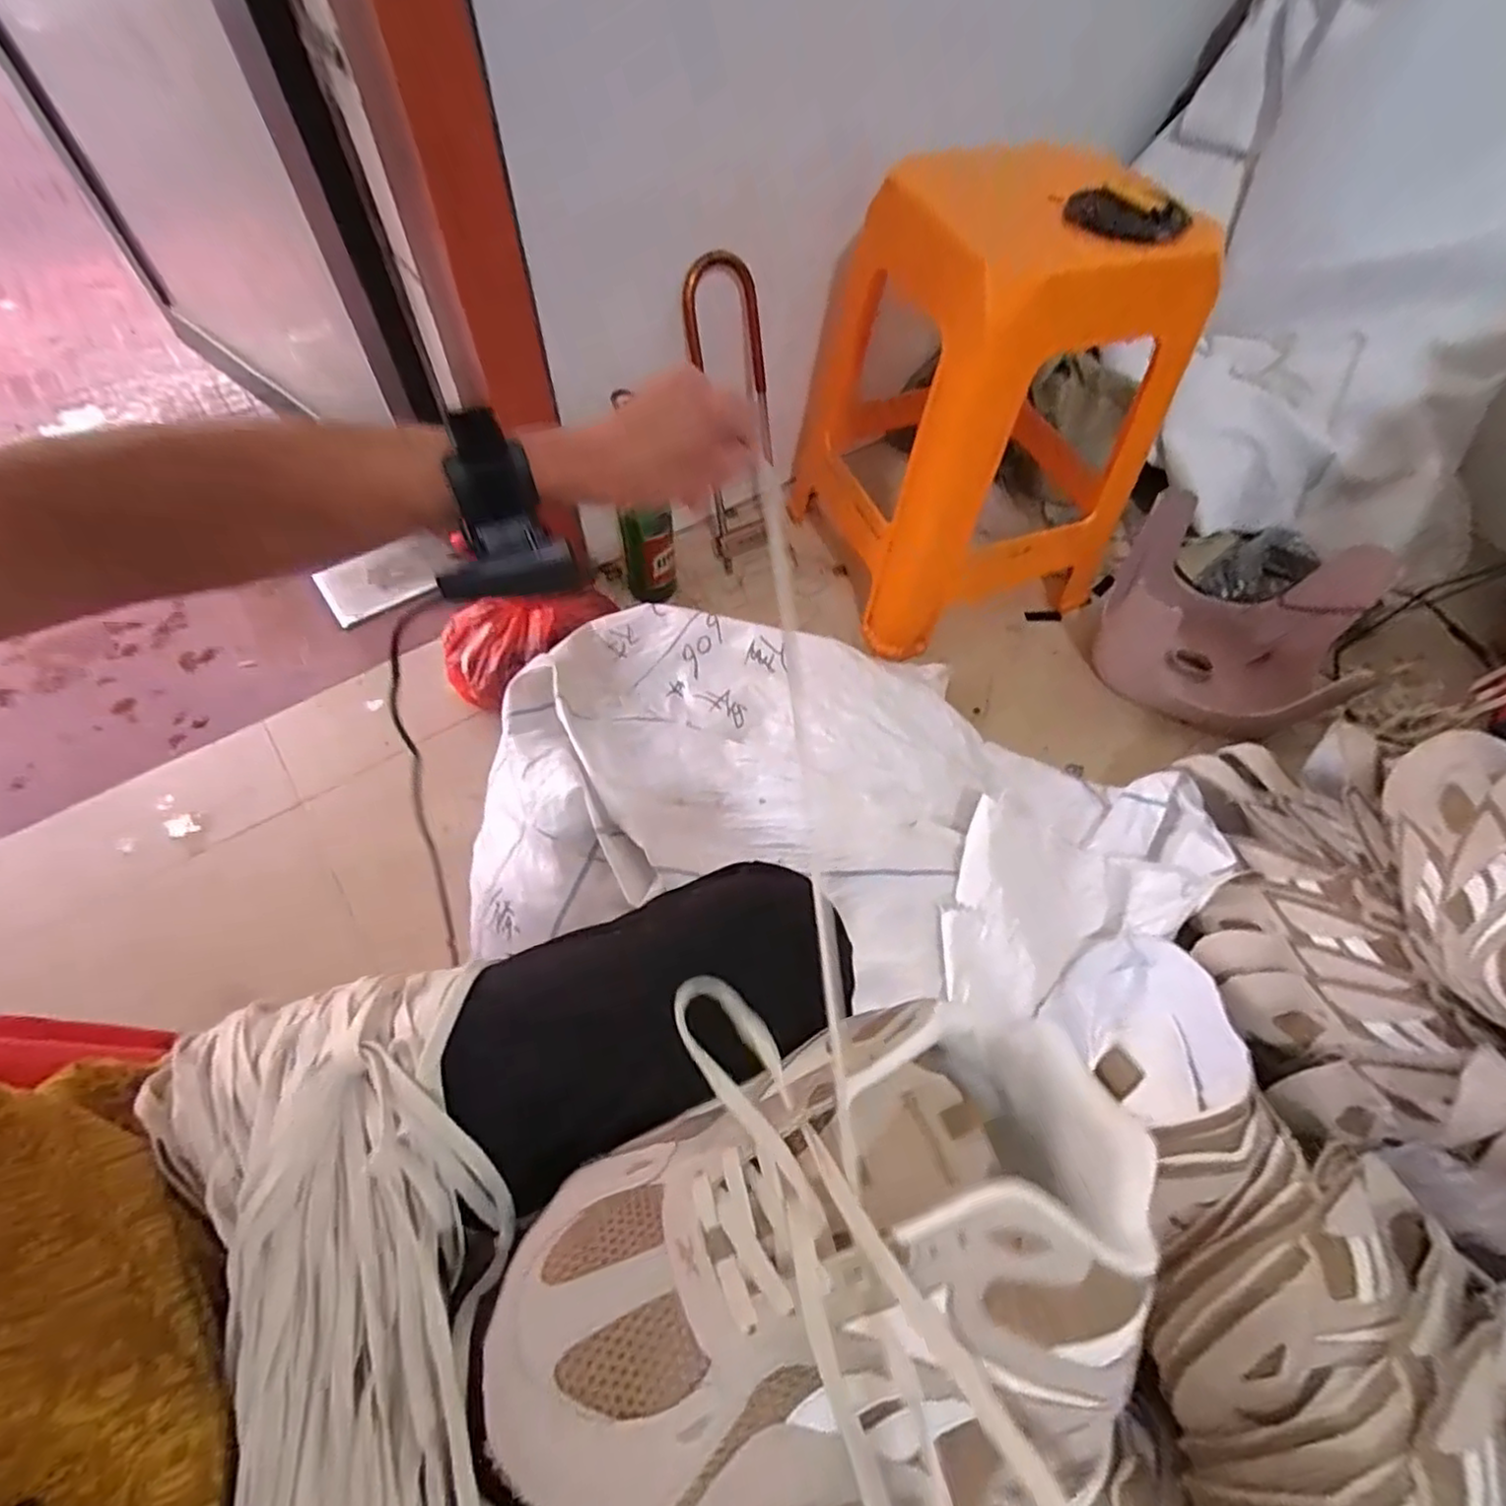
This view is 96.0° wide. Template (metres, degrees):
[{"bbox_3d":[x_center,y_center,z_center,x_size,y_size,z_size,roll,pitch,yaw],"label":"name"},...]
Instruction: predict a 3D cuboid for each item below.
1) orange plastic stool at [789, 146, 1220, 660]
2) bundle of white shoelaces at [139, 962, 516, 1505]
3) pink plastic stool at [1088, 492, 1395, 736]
[{"bbox_3d":[0.278,-0.471,0.914,0.337,0.457,0.418,-19,61,-14],"label":"orange plastic stool"},{"bbox_3d":[-0.159,0.240,0.288,0.128,0.065,0.303,-23,62,-16],"label":"bundle of white shoelaces"},{"bbox_3d":[0.639,-0.170,0.931,0.299,0.190,0.240,27,61,14],"label":"pink plastic stool"}]

